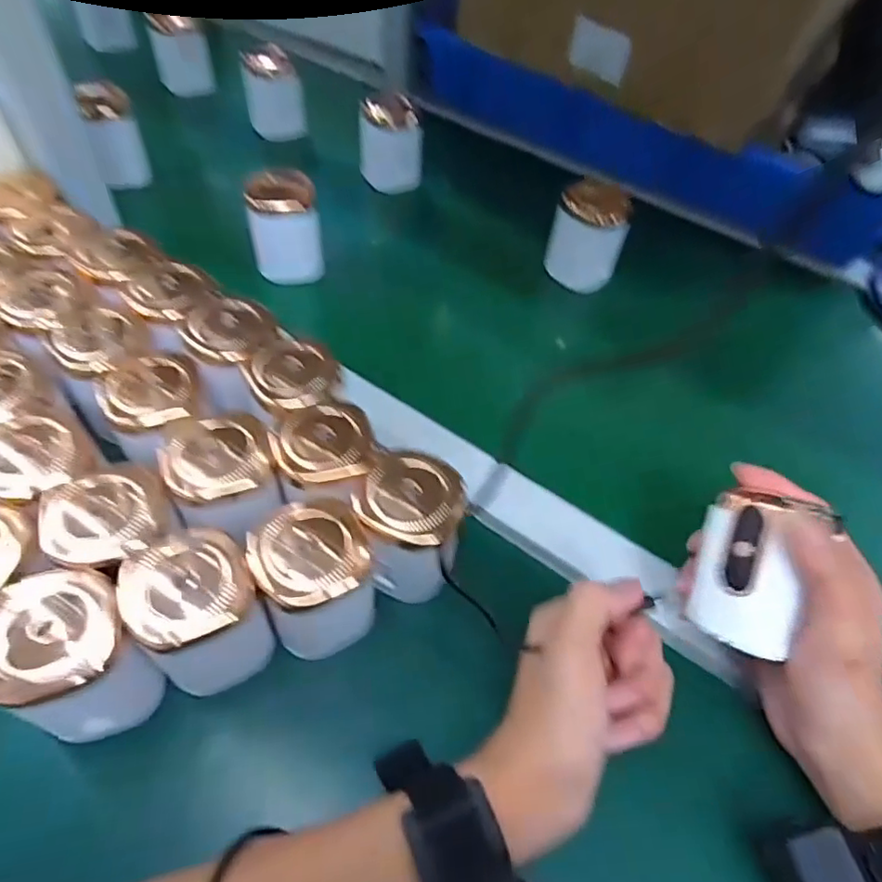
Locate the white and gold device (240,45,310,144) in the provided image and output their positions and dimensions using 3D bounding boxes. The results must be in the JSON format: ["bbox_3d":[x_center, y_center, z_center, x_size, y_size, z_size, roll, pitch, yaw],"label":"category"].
[{"bbox_3d":[-0.185,-0.386,0.663,0.062,0.074,0.048,-7,53,-10],"label":"white and gold device"}]

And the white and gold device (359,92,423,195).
[{"bbox_3d":[-0.051,-0.308,0.607,0.063,0.078,0.065,-1,53,-5],"label":"white and gold device"}]

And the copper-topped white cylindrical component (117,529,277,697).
[{"bbox_3d":[-0.121,0.084,0.301,0.054,0.076,0.055,2,52,-3],"label":"copper-topped white cylindrical component"}]

